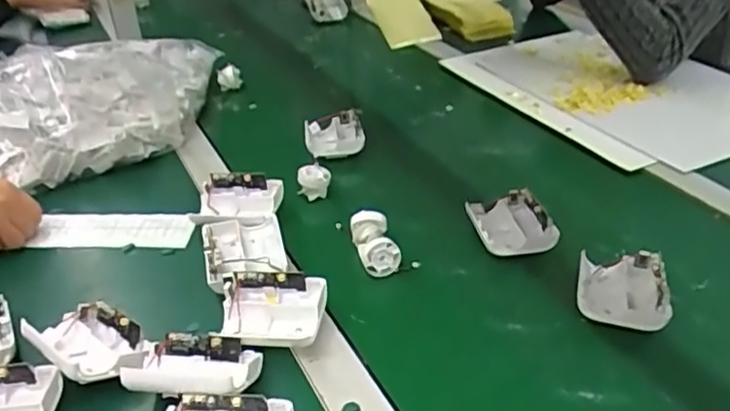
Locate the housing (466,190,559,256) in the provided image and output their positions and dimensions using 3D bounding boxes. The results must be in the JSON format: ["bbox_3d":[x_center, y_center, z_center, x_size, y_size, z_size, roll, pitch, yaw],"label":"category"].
[{"bbox_3d":[0.138,0.018,0.600,0.070,0.033,0.079,-6,34,-6],"label":"housing"}]

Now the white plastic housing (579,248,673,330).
[{"bbox_3d":[0.215,0.069,0.524,0.068,0.034,0.084,9,35,17],"label":"white plastic housing"}]

